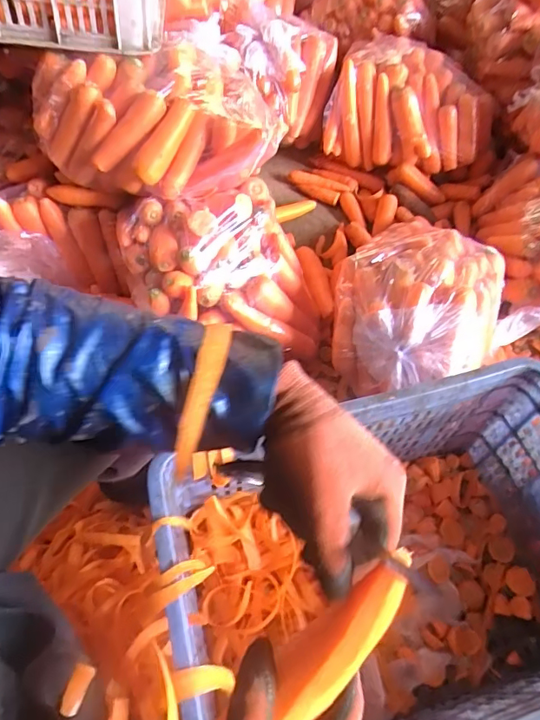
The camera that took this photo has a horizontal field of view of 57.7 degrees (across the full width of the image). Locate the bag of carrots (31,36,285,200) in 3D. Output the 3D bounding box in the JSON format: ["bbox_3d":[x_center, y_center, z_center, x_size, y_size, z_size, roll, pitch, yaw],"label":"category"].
[{"bbox_3d":[-0.162,-0.359,0.761,0.394,0.151,0.195,-7,59,-7],"label":"bag of carrots"}]

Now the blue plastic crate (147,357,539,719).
[{"bbox_3d":[0.155,0.259,0.619,0.520,0.285,0.343,-13,60,-10],"label":"blue plastic crate"}]

